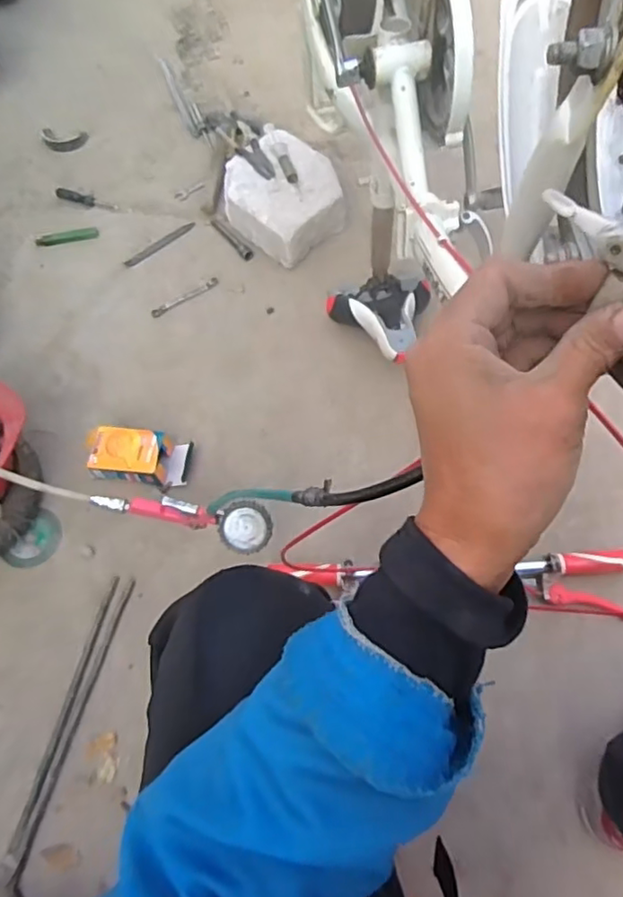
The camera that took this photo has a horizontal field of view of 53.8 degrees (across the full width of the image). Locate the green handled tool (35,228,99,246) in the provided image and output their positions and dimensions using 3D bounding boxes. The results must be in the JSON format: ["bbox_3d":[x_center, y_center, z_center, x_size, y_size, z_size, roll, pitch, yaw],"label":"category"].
[{"bbox_3d":[-0.492,-0.427,1.233,0.123,0.019,0.023,-11,64,-2],"label":"green handled tool"}]

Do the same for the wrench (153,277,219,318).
[{"bbox_3d":[-0.234,-0.282,1.140,0.140,0.011,0.019,-36,67,-14],"label":"wrench"}]

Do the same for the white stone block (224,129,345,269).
[{"bbox_3d":[-0.054,-0.481,1.180,0.191,0.091,0.236,-40,68,-15],"label":"white stone block"}]

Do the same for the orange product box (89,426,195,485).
[{"bbox_3d":[-0.280,0.007,0.981,0.158,0.056,0.088,6,64,6],"label":"orange product box"}]

